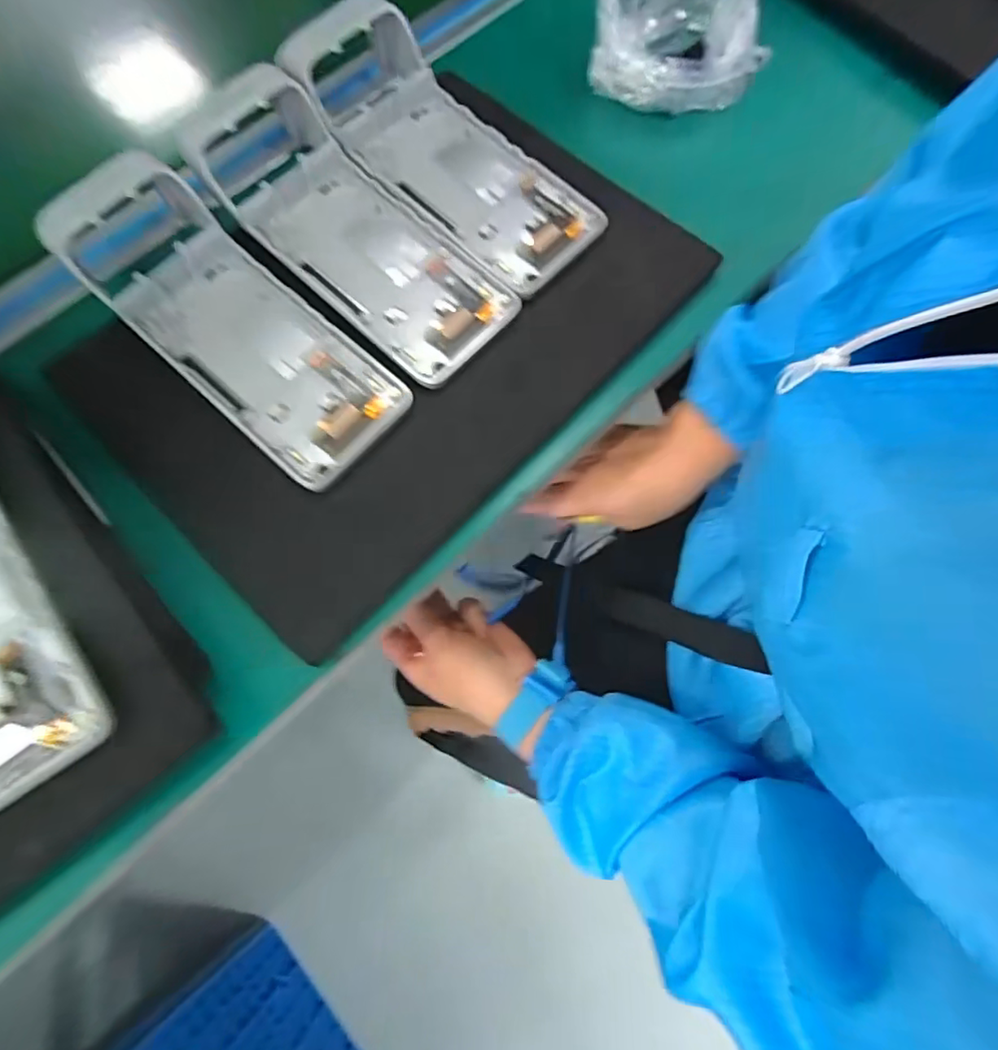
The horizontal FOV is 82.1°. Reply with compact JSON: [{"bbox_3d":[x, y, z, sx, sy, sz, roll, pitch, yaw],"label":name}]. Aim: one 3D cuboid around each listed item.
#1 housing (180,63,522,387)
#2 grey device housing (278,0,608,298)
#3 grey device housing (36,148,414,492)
[{"bbox_3d":[-0.092,-0.183,0.340,0.223,0.048,0.082,43,79,12],"label":"housing"},{"bbox_3d":[-0.034,-0.242,0.361,0.219,0.055,0.084,42,79,12],"label":"grey device housing"},{"bbox_3d":[-0.152,-0.119,0.322,0.215,0.051,0.084,41,79,12],"label":"grey device housing"}]

